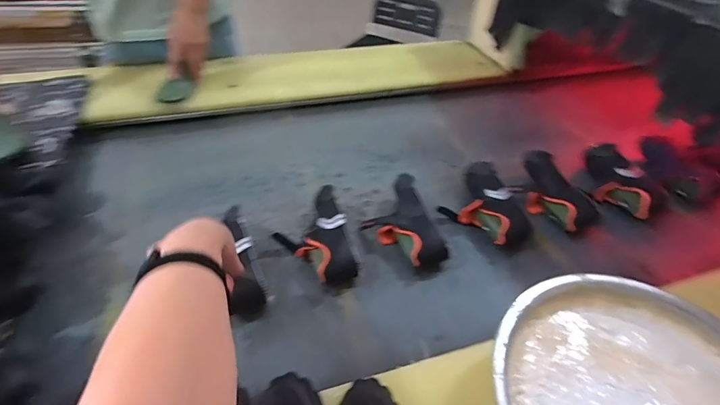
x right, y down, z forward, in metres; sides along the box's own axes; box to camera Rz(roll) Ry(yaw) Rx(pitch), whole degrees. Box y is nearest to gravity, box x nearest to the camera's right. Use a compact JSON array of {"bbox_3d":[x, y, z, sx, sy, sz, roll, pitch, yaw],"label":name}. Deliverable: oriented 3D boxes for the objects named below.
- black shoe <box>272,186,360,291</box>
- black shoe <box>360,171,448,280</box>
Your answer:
[{"bbox_3d":[-0.082,0.067,0.687,0.127,0.072,0.188,-9,46,-14],"label":"black shoe"},{"bbox_3d":[0.076,0.044,0.738,0.124,0.071,0.198,-9,46,-15],"label":"black shoe"}]

